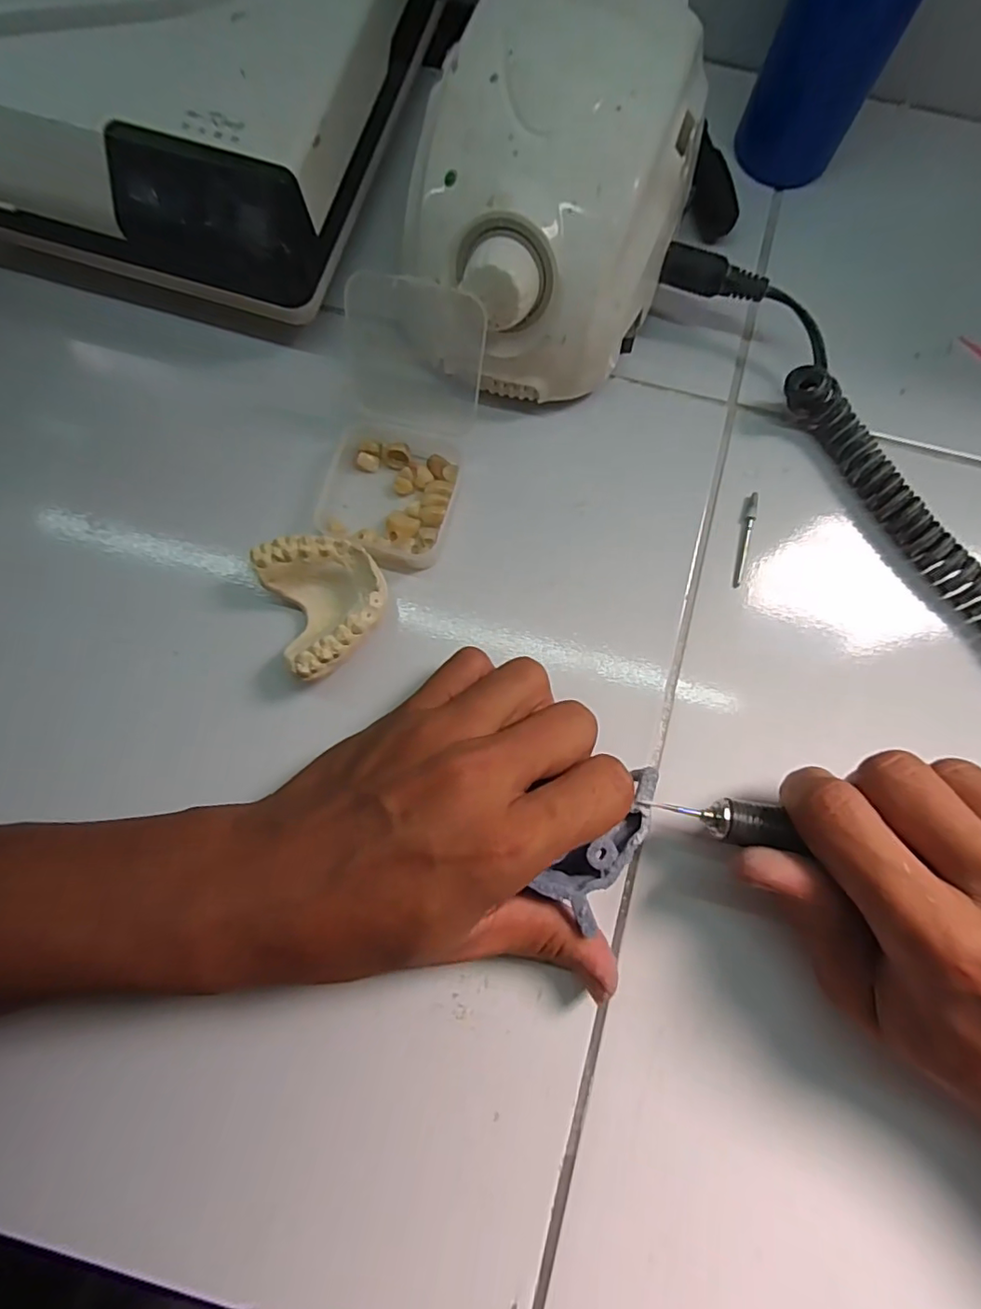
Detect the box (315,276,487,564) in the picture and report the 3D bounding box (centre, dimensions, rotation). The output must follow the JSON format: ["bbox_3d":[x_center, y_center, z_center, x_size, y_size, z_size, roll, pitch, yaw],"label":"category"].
[{"bbox_3d":[-0.039,-0.097,0.245,0.064,0.053,0.109,8,80,1],"label":"box"}]

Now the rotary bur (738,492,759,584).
[{"bbox_3d":[0.116,-0.053,0.257,0.004,0.004,0.043,15,80,2],"label":"rotary bur"}]

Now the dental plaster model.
[{"bbox_3d":[-0.066,-0.023,0.239,0.045,0.021,0.056,-21,81,-4],"label":"dental plaster model"}]

